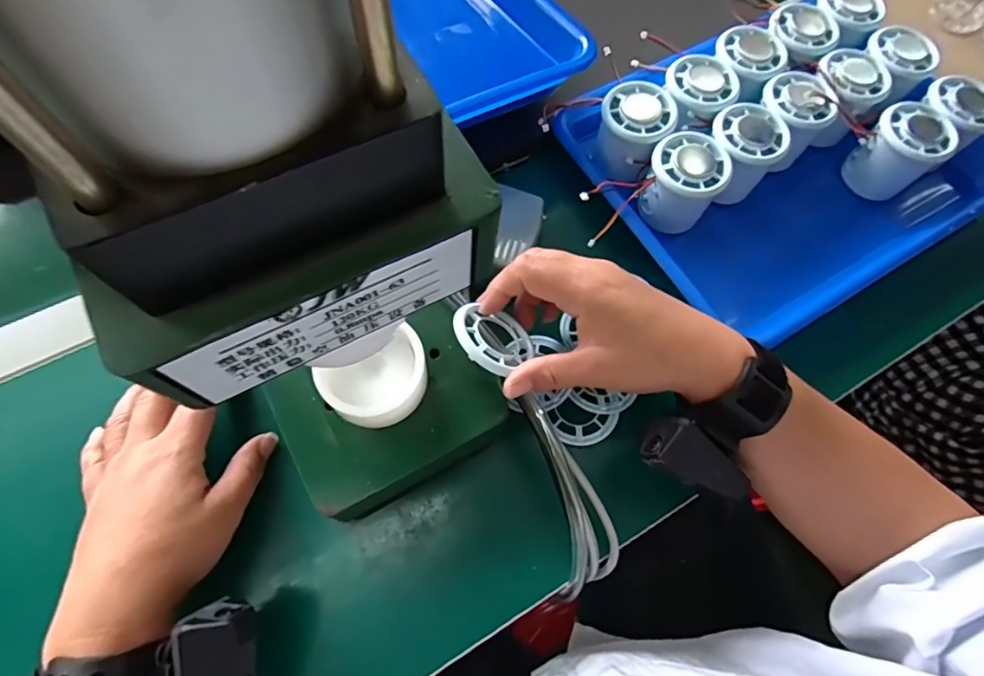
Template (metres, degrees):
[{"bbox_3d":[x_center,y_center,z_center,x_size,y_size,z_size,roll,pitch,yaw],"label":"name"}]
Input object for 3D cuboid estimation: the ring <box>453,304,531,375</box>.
[{"bbox_3d":[0.001,-0.002,0.316,0.049,0.006,0.054,47,37,7],"label":"ring"}]

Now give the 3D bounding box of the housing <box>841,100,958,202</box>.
[{"bbox_3d":[0.332,-0.150,0.428,0.056,0.061,0.058,37,71,12],"label":"housing"}]

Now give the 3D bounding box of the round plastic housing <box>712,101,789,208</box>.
[{"bbox_3d":[0.196,-0.147,0.413,0.061,0.052,0.054,-17,69,-9],"label":"round plastic housing"}]

